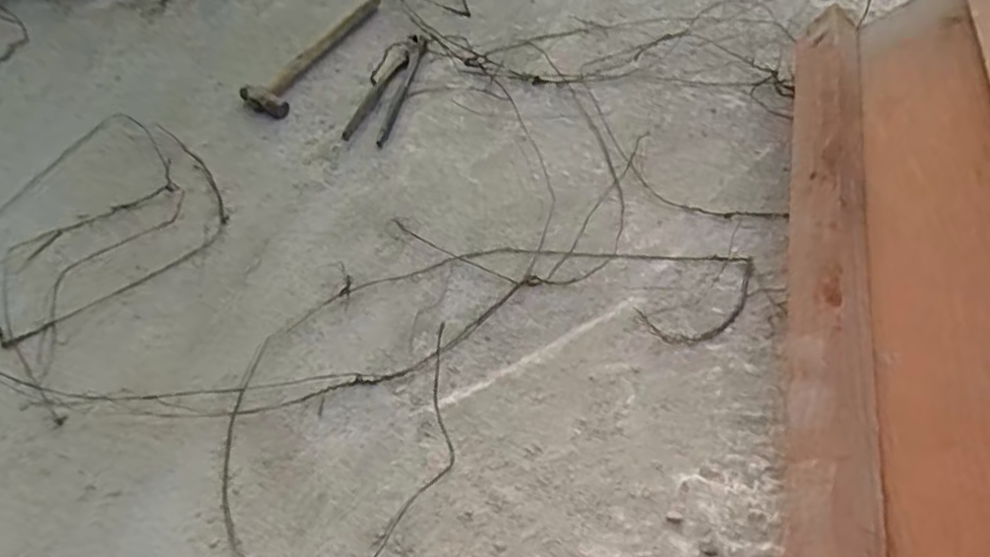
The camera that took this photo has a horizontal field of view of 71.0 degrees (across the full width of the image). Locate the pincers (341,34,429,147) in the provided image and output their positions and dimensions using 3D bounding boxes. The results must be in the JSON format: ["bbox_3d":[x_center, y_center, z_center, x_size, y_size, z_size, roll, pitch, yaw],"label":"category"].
[{"bbox_3d":[-0.143,-0.264,0.949,0.058,0.016,0.210,11,54,11],"label":"pincers"}]

